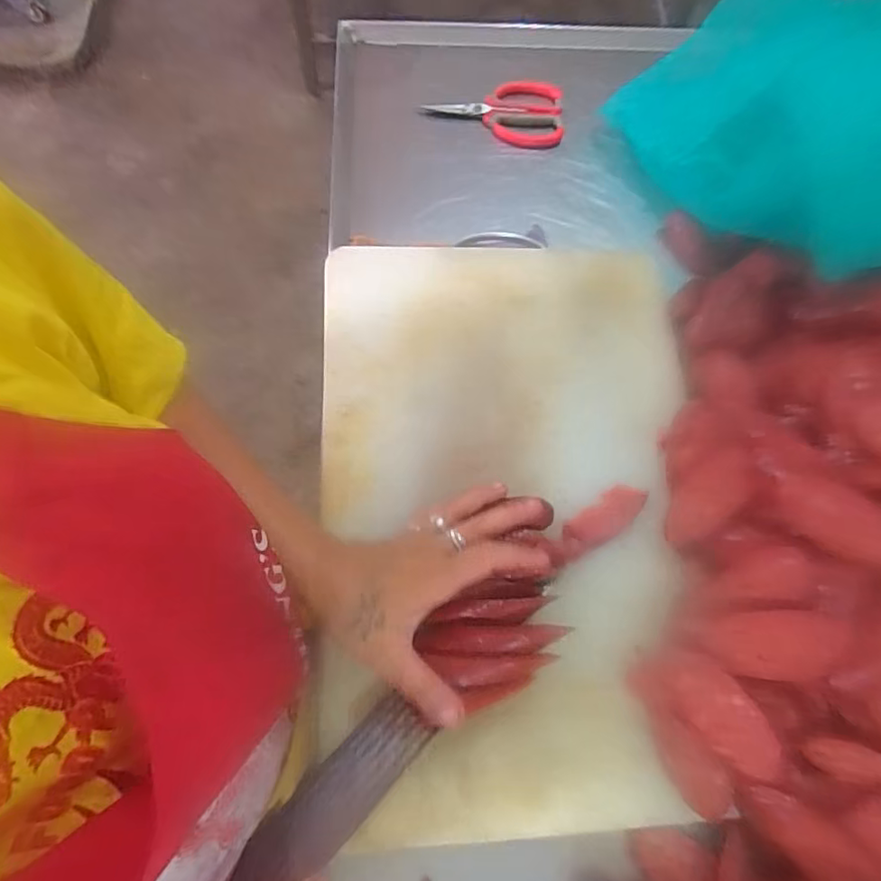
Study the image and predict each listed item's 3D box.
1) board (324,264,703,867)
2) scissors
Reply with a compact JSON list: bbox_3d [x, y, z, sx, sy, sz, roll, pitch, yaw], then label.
[{"bbox_3d":[0.054,0.042,0.424,0.279,0.023,0.433,-2,71,-3],"label":"board"},{"bbox_3d":[0.058,-0.341,0.578,0.136,0.013,0.083,6,71,-1],"label":"scissors"}]

